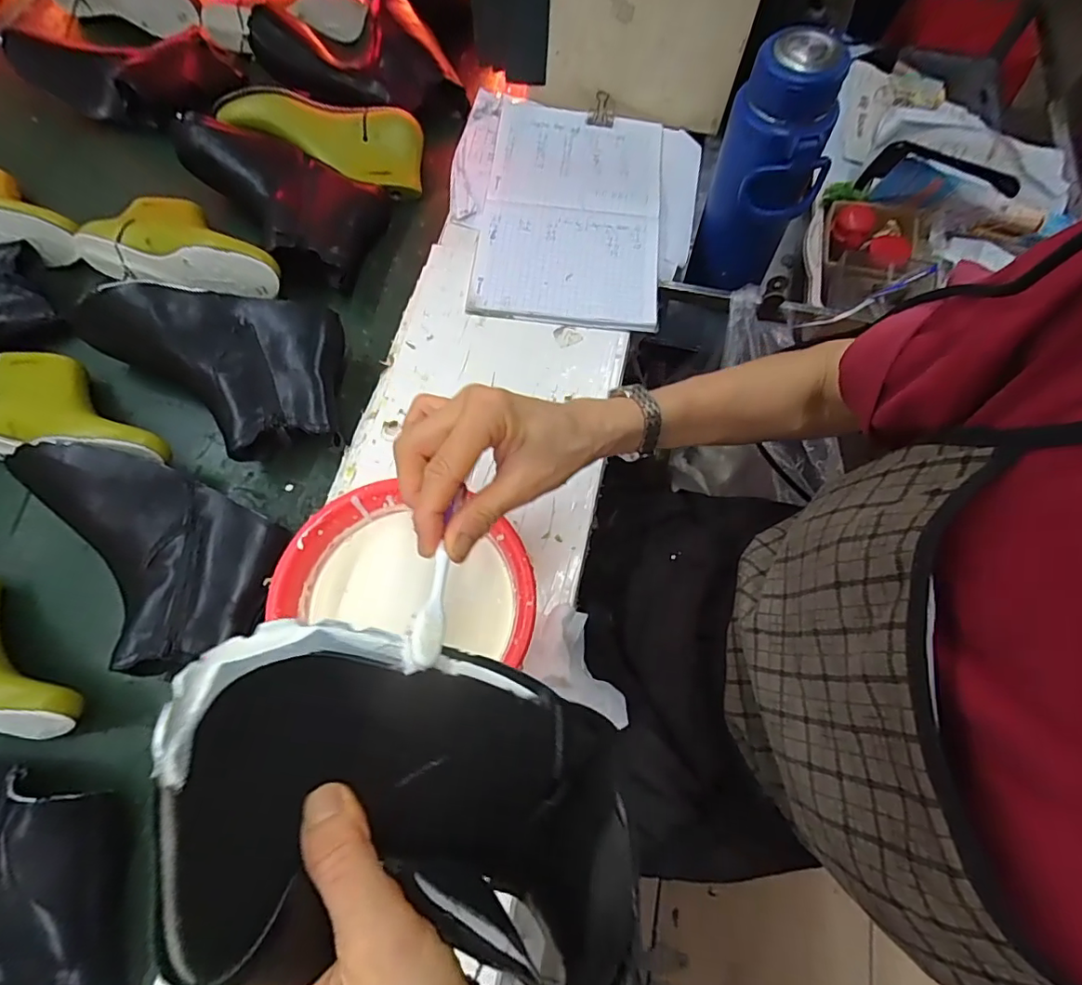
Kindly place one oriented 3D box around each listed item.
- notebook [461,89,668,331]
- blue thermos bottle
[{"bbox_3d":[0.037,-0.333,0.625,0.202,0.014,0.315,5,69,1],"label":"notebook"},{"bbox_3d":[0.227,-0.314,0.572,0.106,0.242,0.115,31,71,10],"label":"blue thermos bottle"}]

